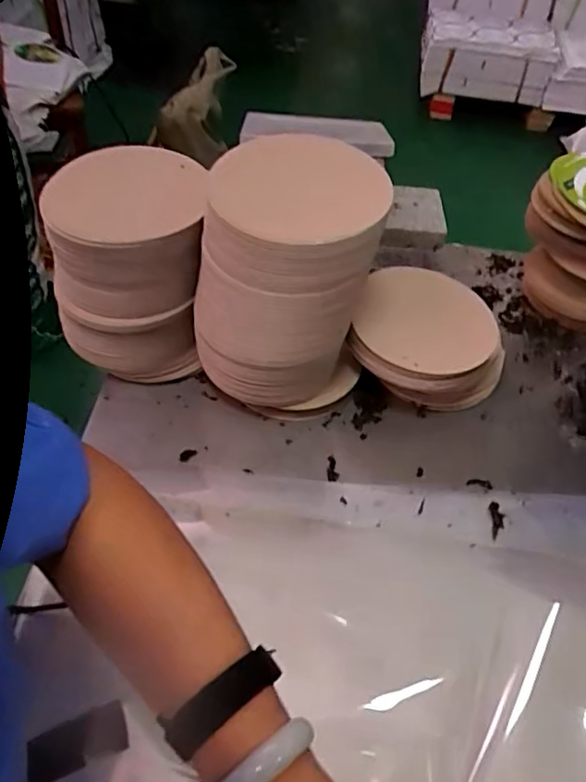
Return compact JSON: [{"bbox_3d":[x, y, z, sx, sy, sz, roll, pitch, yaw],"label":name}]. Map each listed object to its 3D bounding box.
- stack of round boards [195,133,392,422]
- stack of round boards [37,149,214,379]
[{"bbox_3d":[-0.006,-0.081,0.579,0.159,0.254,0.125,16,52,9],"label":"stack of round boards"},{"bbox_3d":[-0.162,-0.119,0.625,0.146,0.224,0.132,1,51,-3],"label":"stack of round boards"}]

